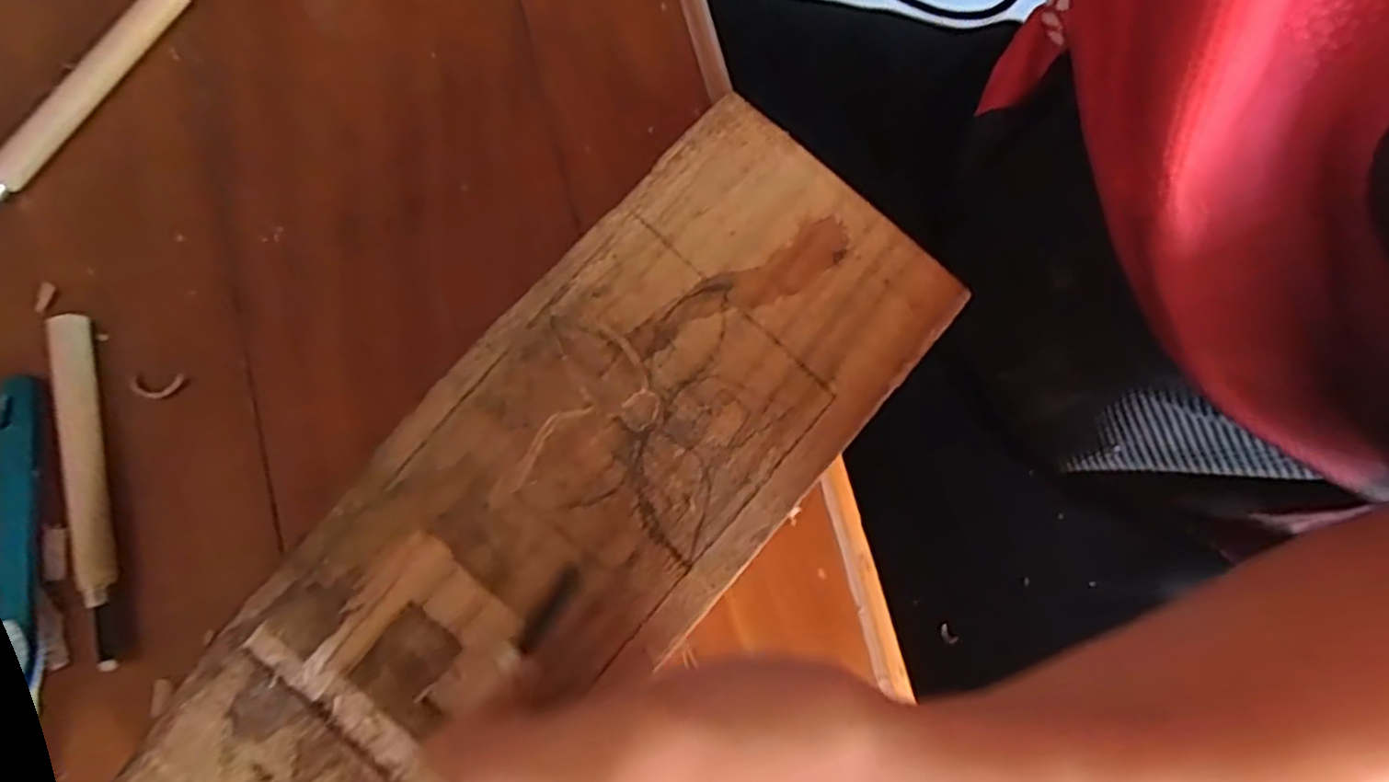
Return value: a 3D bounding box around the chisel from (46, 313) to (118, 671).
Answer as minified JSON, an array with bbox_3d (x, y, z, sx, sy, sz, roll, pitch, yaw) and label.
[{"bbox_3d":[-0.219,0.034,0.258,0.012,0.009,0.125,-13,80,-3],"label":"chisel"}]

